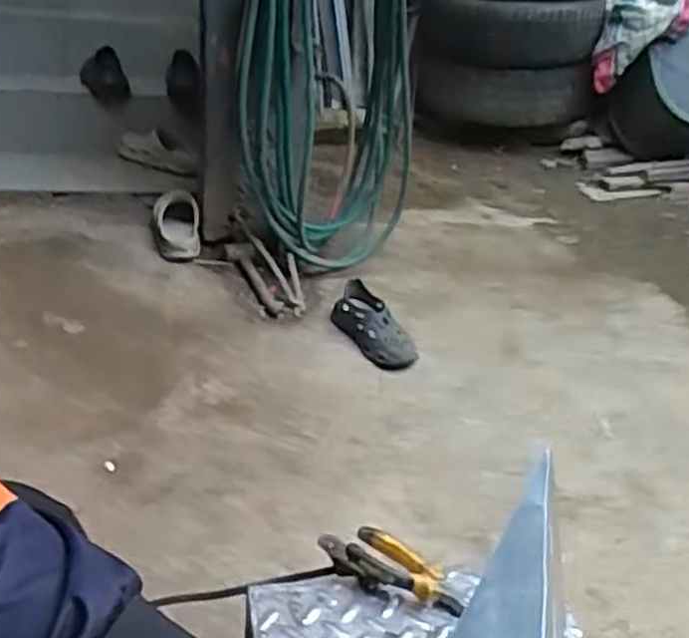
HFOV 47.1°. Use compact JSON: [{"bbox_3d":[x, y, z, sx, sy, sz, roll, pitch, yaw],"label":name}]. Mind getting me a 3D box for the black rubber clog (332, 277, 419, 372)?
[{"bbox_3d":[0.059,0.017,1.796,0.109,0.074,0.305,-8,31,-23],"label":"black rubber clog"}]

